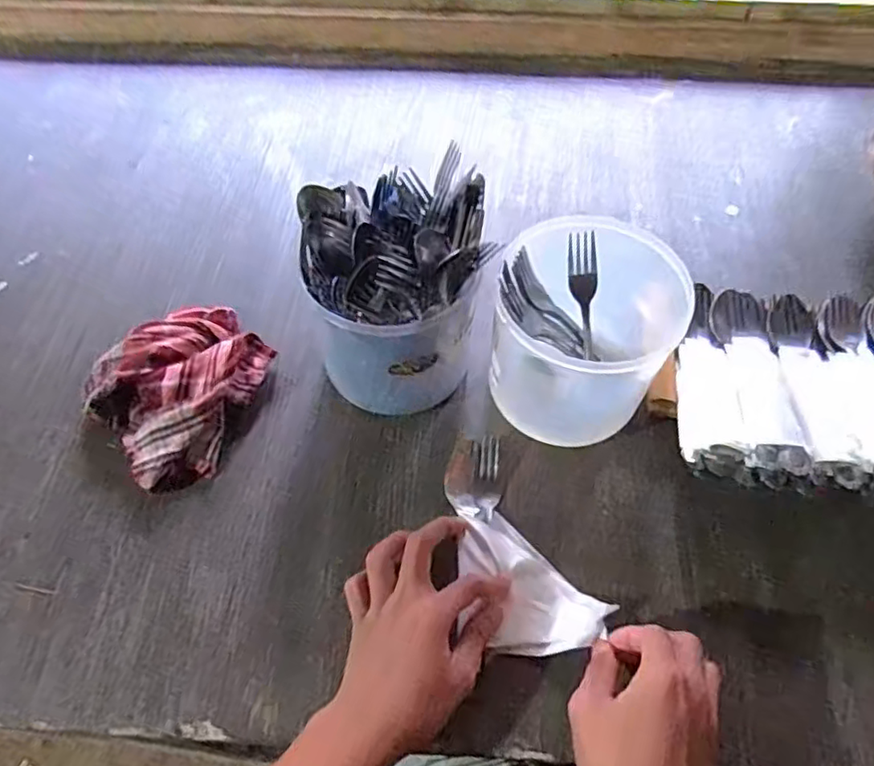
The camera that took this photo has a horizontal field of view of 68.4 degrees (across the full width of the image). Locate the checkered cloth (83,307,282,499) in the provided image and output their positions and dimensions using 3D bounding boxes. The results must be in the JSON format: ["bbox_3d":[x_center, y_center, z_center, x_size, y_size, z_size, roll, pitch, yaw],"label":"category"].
[{"bbox_3d":[-0.220,0.004,0.562,0.137,0.050,0.150,37,66,21],"label":"checkered cloth"}]

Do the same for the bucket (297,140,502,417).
[{"bbox_3d":[-0.029,-0.070,0.523,0.140,0.187,0.126,-13,59,-7],"label":"bucket"}]

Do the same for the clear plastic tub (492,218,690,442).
[{"bbox_3d":[0.117,-0.037,0.528,0.139,0.144,0.128,0,59,1],"label":"clear plastic tub"}]

